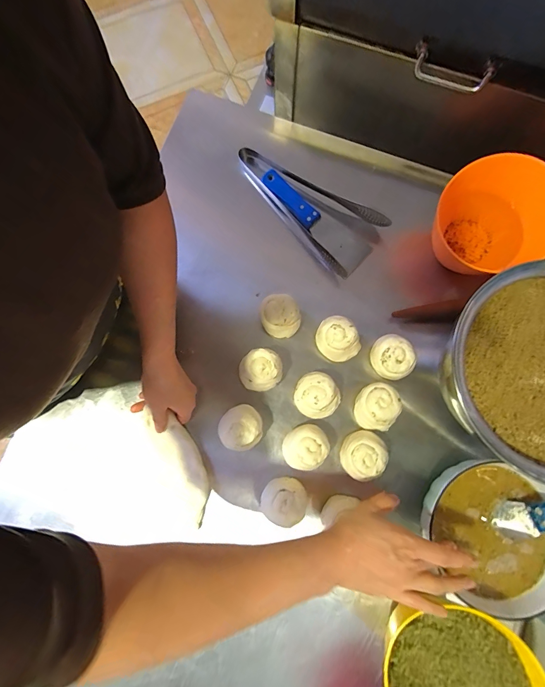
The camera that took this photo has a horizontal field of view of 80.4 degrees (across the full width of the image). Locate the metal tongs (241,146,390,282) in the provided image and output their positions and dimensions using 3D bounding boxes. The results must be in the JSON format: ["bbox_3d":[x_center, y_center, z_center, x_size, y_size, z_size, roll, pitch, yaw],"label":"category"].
[{"bbox_3d":[0.048,-0.237,0.547,0.277,0.044,0.115,39,82,6],"label":"metal tongs"}]

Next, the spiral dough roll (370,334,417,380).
[{"bbox_3d":[0.181,0.021,0.489,0.055,0.041,0.067,-24,81,-5],"label":"spiral dough roll"}]

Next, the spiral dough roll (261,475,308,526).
[{"bbox_3d":[0.015,0.223,0.459,0.060,0.056,0.061,0,80,-1],"label":"spiral dough roll"}]

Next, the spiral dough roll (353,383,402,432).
[{"bbox_3d":[0.152,0.093,0.472,0.058,0.042,0.065,22,80,3],"label":"spiral dough roll"}]

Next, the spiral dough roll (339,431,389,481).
[{"bbox_3d":[0.130,0.162,0.471,0.058,0.054,0.066,16,80,2],"label":"spiral dough roll"}]

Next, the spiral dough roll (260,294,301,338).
[{"bbox_3d":[0.011,-0.039,0.503,0.055,0.070,0.060,0,80,-1],"label":"spiral dough roll"}]

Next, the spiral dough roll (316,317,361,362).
[{"bbox_3d":[0.099,-0.004,0.501,0.052,0.066,0.068,-39,82,-7],"label":"spiral dough roll"}]

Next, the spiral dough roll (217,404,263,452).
[{"bbox_3d":[-0.045,0.124,0.471,0.064,0.060,0.059,0,80,-1],"label":"spiral dough roll"}]

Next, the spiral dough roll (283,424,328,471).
[{"bbox_3d":[0.046,0.150,0.469,0.065,0.054,0.056,-37,82,-7],"label":"spiral dough roll"}]

